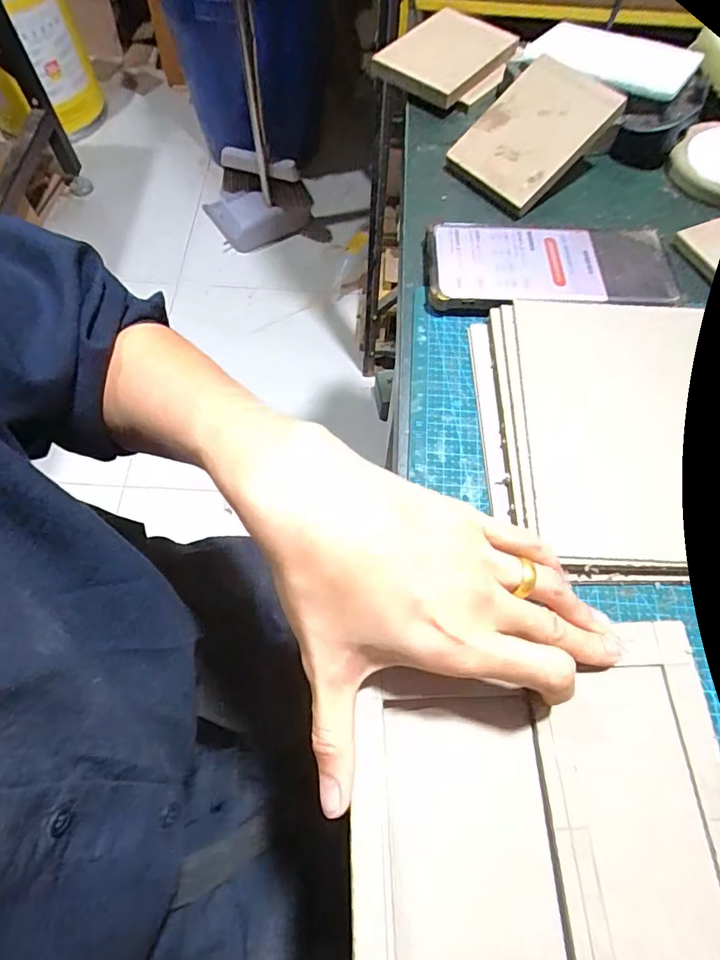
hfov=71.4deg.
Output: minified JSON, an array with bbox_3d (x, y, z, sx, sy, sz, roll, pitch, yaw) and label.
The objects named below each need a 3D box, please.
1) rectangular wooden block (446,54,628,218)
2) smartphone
[{"bbox_3d":[0.124,-0.252,0.365,0.098,0.012,0.074,-45,77,13],"label":"rectangular wooden block"},{"bbox_3d":[0.125,-0.146,0.333,0.157,0.005,0.073,0,65,-2],"label":"smartphone"}]

